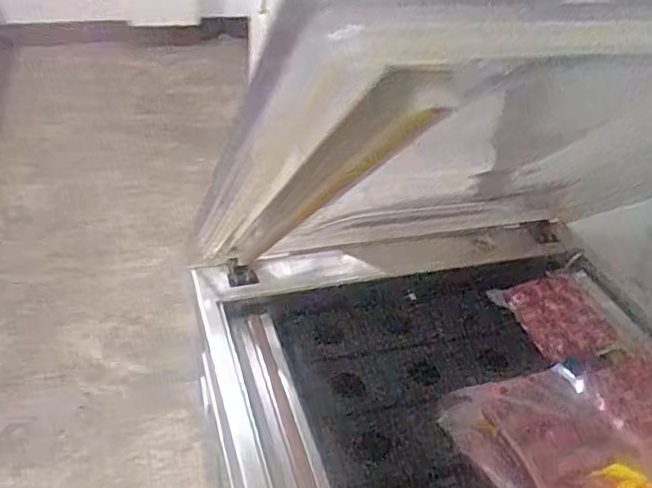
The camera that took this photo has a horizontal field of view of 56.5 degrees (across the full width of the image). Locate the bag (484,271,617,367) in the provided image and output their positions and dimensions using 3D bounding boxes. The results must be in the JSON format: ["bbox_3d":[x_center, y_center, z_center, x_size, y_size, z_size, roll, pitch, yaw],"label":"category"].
[{"bbox_3d":[0.303,0.091,0.781,0.125,0.020,0.131,-8,37,-20],"label":"bag"}]

